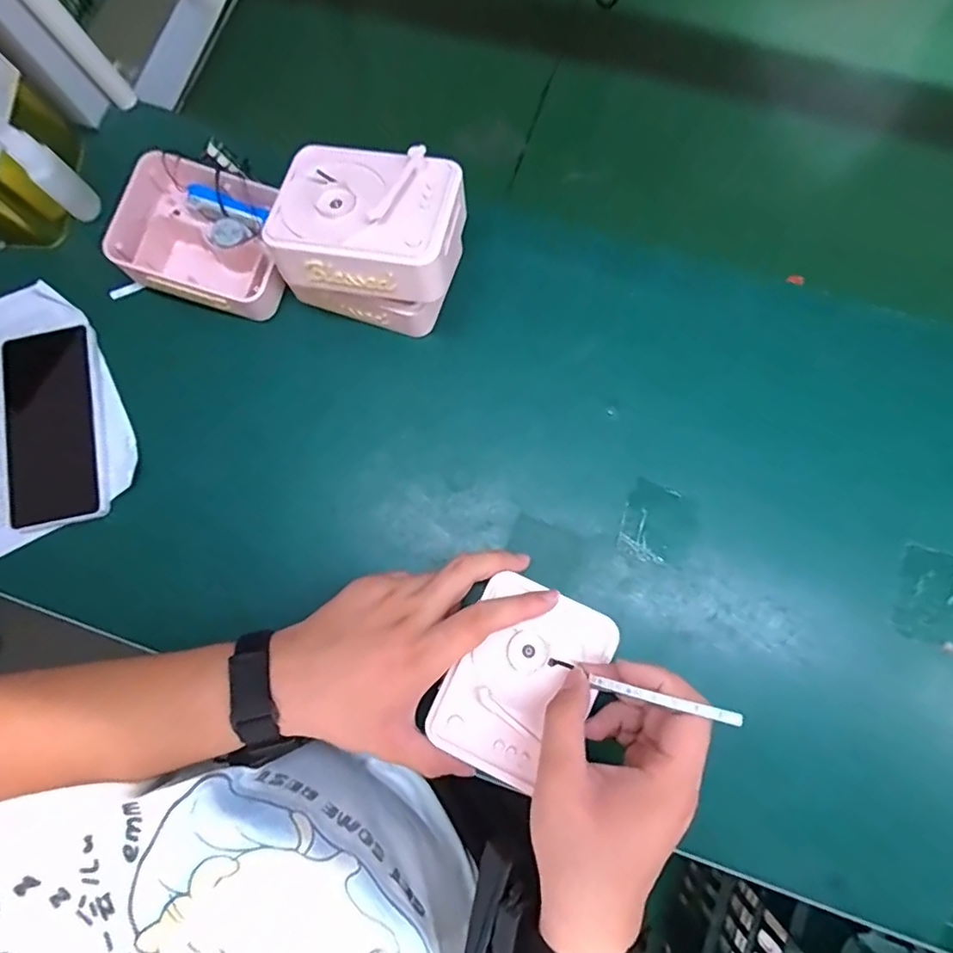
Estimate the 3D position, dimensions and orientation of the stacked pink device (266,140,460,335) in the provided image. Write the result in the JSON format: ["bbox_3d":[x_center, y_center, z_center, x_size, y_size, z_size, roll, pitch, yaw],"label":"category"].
[{"bbox_3d":[-0.081,-0.176,0.426,0.139,0.095,0.101,3,79,2],"label":"stacked pink device"}]

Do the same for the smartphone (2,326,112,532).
[{"bbox_3d":[-0.348,-0.040,0.452,0.084,0.009,0.159,-13,79,-1],"label":"smartphone"}]

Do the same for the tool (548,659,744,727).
[{"bbox_3d":[0.096,0.128,0.336,0.125,0.008,0.007,1,74,46],"label":"tool"}]

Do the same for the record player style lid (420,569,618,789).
[{"bbox_3d":[0.029,0.137,0.372,0.090,0.014,0.125,26,80,6],"label":"record player style lid"}]

